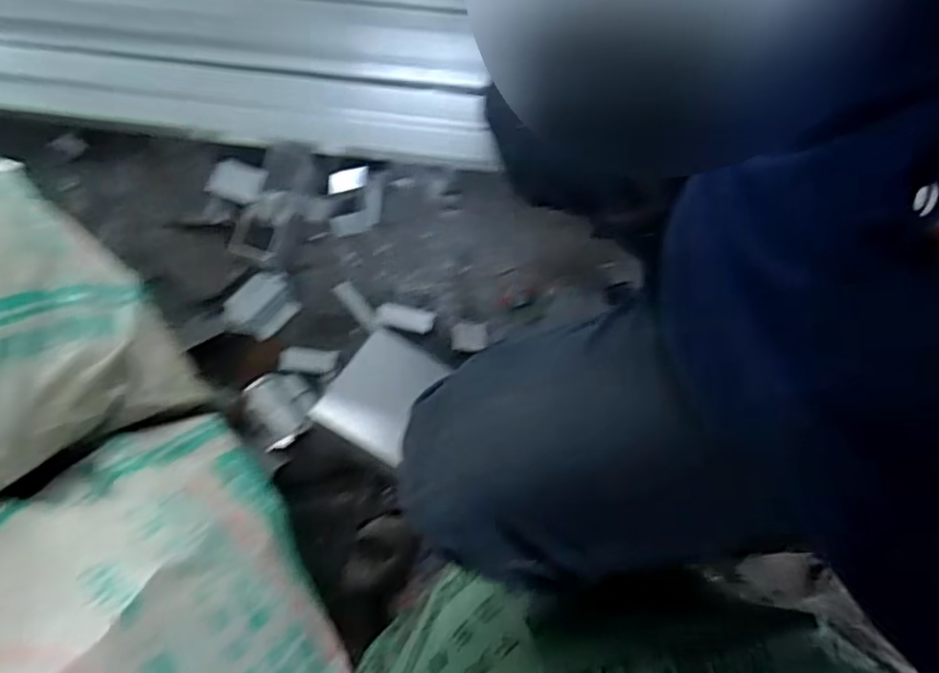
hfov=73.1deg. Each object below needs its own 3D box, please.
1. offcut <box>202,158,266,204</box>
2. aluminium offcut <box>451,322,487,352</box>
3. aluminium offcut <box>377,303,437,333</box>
[{"bbox_3d":[-0.324,-0.216,0.881,0.085,0.010,0.053,21,102,12],"label":"offcut"},{"bbox_3d":[-0.001,0.000,0.875,0.050,0.014,0.040,-2,79,-2],"label":"aluminium offcut"},{"bbox_3d":[-0.088,-0.023,0.870,0.077,0.030,0.033,10,79,1],"label":"aluminium offcut"}]

